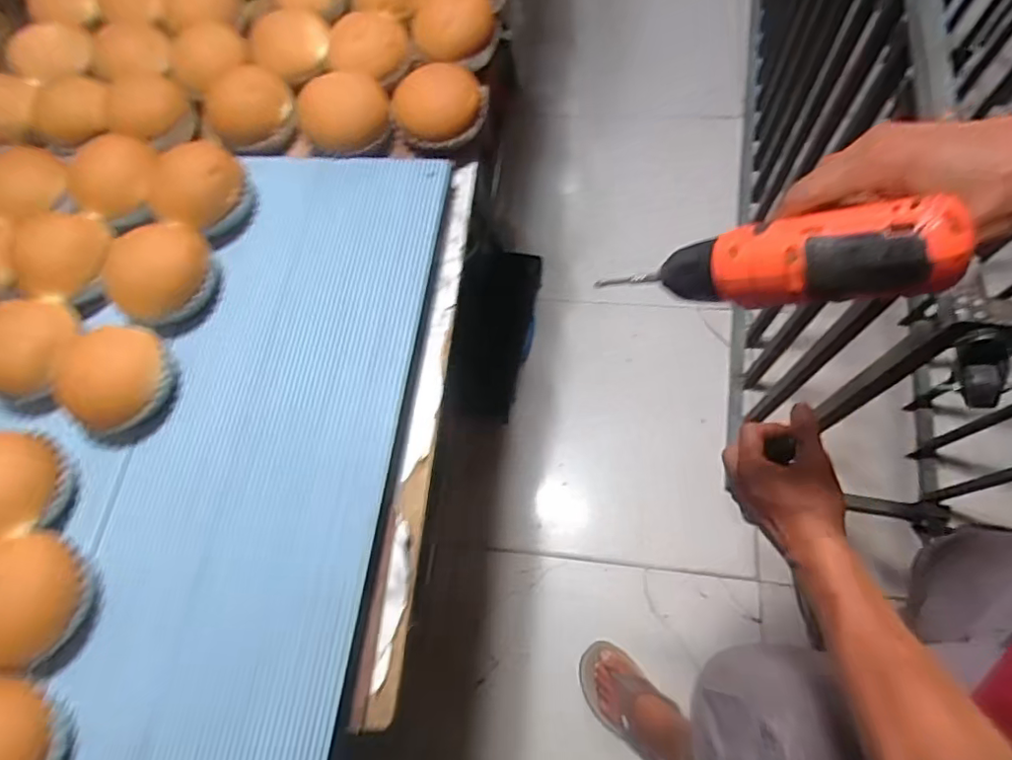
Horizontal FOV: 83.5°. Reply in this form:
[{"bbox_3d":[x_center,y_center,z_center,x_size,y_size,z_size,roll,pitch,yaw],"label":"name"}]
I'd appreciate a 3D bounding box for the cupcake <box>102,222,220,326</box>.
[{"bbox_3d":[-0.336,-0.104,0.555,0.091,0.044,0.085,-1,66,2],"label":"cupcake"}]

